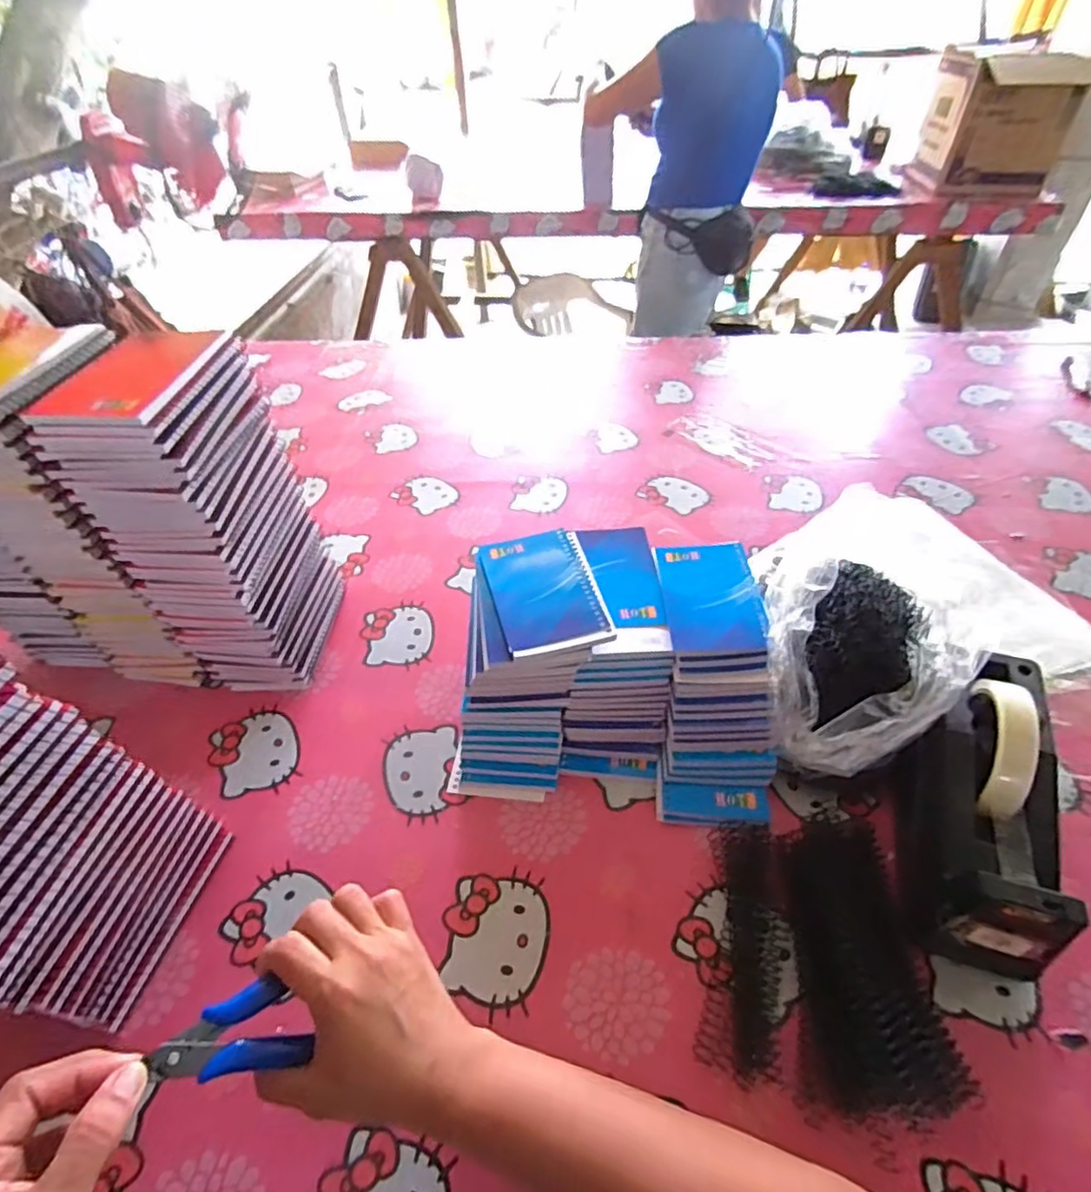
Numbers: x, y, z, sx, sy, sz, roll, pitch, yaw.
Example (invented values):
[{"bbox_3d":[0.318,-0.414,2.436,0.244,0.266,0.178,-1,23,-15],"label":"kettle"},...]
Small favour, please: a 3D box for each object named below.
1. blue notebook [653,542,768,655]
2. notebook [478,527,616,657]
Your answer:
[{"bbox_3d":[0.141,-0.002,0.518,0.078,0.014,0.130,-1,45,2],"label":"blue notebook"},{"bbox_3d":[-0.001,-0.009,0.503,0.082,0.007,0.134,-11,46,-8],"label":"notebook"}]

